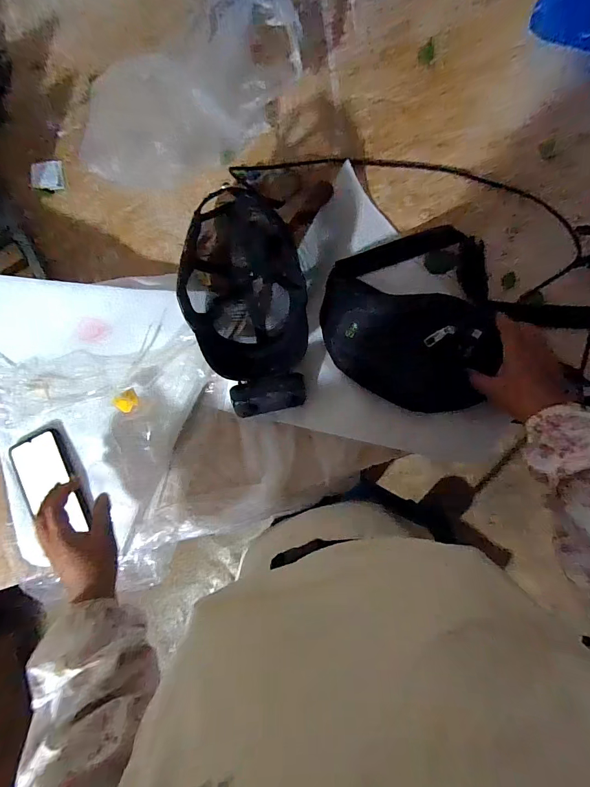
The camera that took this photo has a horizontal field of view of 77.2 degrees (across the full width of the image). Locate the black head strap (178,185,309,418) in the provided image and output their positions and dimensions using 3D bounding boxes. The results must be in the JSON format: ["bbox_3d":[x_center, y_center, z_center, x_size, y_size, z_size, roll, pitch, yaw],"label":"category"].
[{"bbox_3d":[-0.061,-0.116,0.497,0.153,0.106,0.279,-15,84,4],"label":"black head strap"}]

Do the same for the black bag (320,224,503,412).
[{"bbox_3d":[0.159,-0.107,0.508,0.232,0.079,0.256,-3,85,5],"label":"black bag"}]

